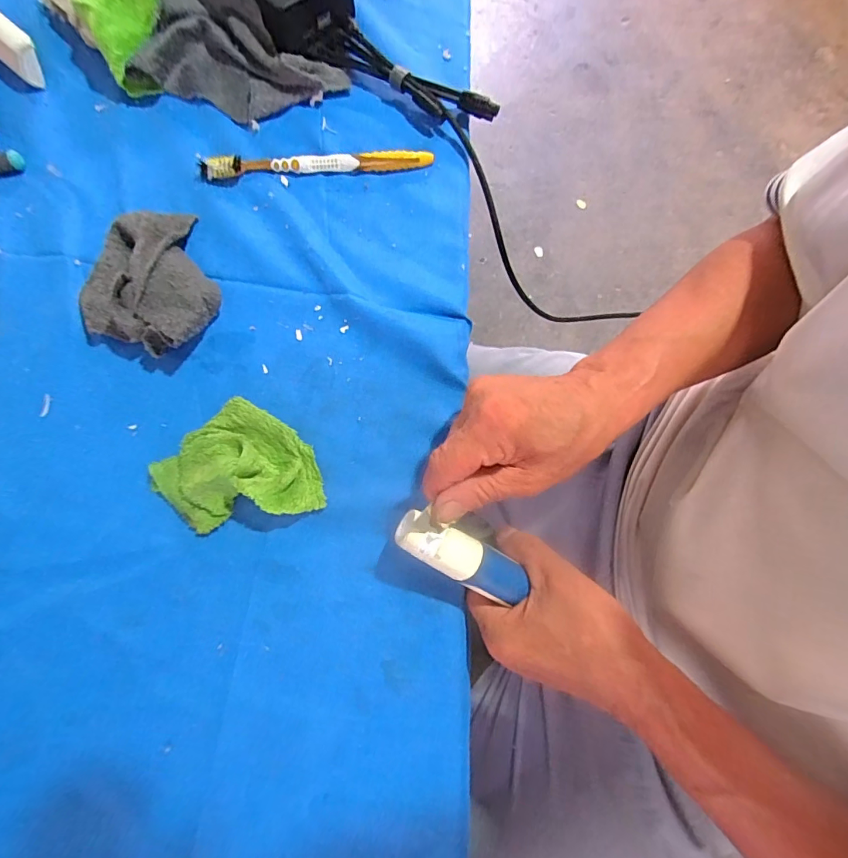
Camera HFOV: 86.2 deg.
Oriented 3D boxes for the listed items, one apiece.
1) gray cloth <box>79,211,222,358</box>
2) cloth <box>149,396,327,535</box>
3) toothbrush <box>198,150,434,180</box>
[{"bbox_3d":[-0.206,-0.107,0.330,0.092,0.033,0.119,-23,78,-7],"label":"gray cloth"},{"bbox_3d":[-0.123,0.032,0.303,0.091,0.026,0.092,-41,80,-10],"label":"cloth"},{"bbox_3d":[-0.087,-0.220,0.372,0.185,0.016,0.015,-6,76,-3],"label":"toothbrush"}]

